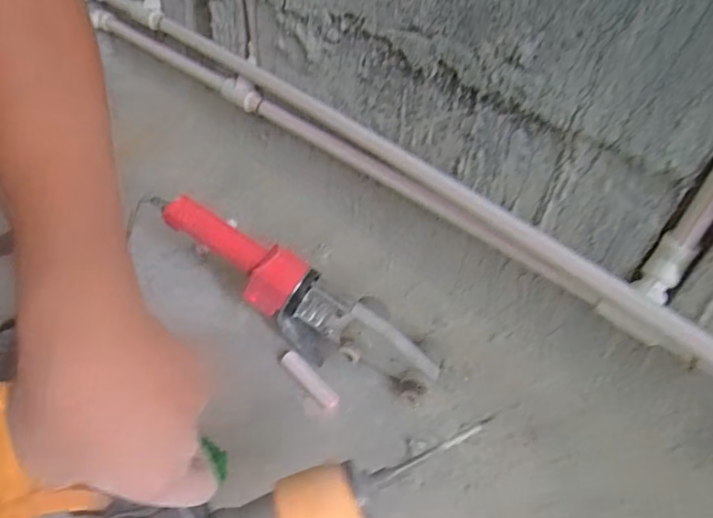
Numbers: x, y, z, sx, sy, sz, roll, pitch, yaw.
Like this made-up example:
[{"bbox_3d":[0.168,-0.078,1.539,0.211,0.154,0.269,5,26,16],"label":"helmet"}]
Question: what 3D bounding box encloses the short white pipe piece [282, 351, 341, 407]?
[{"bbox_3d":[-0.052,0.133,0.590,0.083,0.013,0.014,36,51,28],"label":"short white pipe piece"}]

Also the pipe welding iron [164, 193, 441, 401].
[{"bbox_3d":[-0.067,0.045,0.589,0.341,0.104,0.061,34,47,-1],"label":"pipe welding iron"}]

